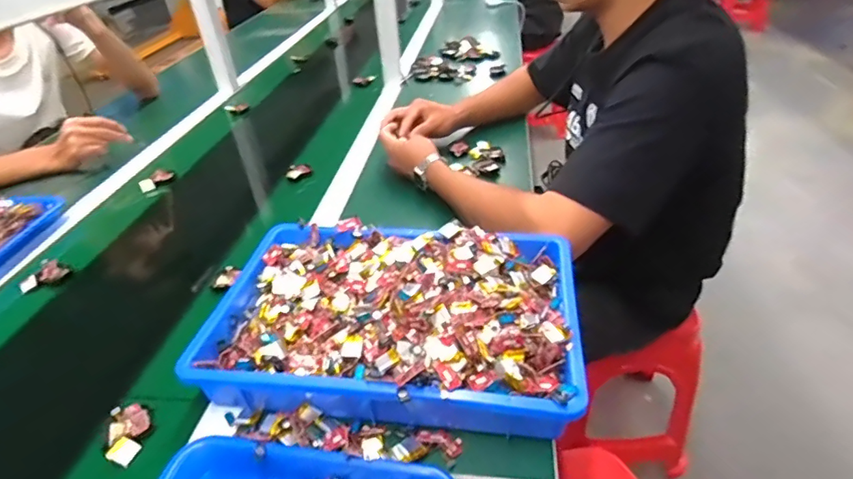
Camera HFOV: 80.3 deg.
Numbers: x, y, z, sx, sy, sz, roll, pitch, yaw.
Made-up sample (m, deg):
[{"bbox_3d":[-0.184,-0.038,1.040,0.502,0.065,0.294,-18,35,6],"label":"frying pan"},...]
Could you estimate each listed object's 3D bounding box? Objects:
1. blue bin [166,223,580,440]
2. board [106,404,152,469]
[{"bbox_3d":[-0.035,0.075,0.538,0.378,0.078,0.242,4,37,10],"label":"blue bin"},{"bbox_3d":[-0.285,0.185,0.480,0.038,0.020,0.057,-15,38,-15],"label":"board"}]

